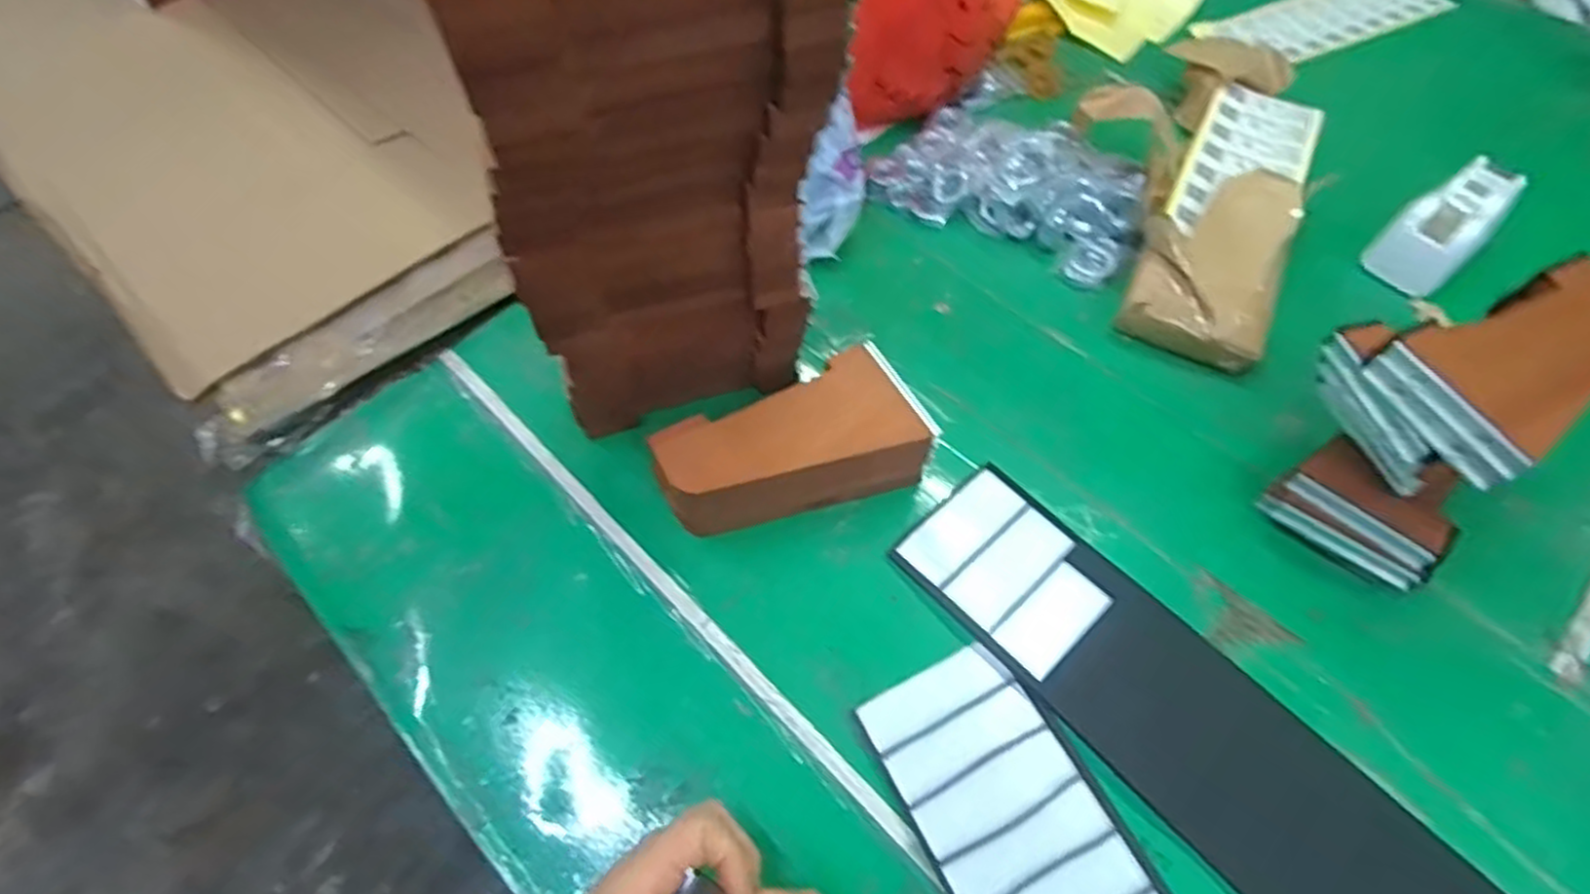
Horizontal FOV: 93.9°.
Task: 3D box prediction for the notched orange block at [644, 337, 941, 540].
[{"bbox_3d":[-0.001,0.010,0.457,0.153,0.063,0.075,-23,63,-15],"label":"notched orange block"}]

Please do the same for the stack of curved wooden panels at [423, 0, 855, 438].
[{"bbox_3d":[-0.059,-0.105,0.381,0.155,0.311,0.066,-29,64,-18],"label":"stack of curved wooden panels"}]

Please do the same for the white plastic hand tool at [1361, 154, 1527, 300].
[{"bbox_3d":[0.507,-0.175,0.580,0.110,0.063,0.061,-40,68,-22],"label":"white plastic hand tool"}]

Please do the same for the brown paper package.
[{"bbox_3d":[0.349,-0.195,0.598,0.104,0.050,0.318,25,61,12],"label":"brown paper package"}]

